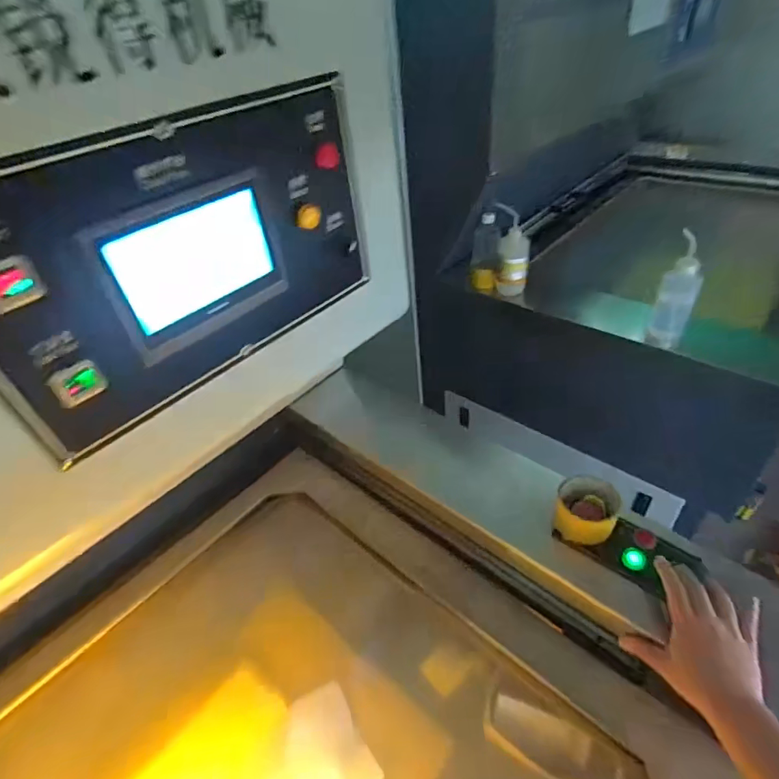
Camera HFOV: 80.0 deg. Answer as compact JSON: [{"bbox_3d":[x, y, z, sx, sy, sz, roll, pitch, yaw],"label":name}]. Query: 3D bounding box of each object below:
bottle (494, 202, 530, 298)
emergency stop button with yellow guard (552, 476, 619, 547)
[{"bbox_3d":[0.303,-0.329,1.157,0.086,0.217,0.073,4,42,12],"label":"bottle"},{"bbox_3d":[0.289,0.177,0.684,0.085,0.056,0.084,17,47,26],"label":"emergency stop button with yellow guard"}]

